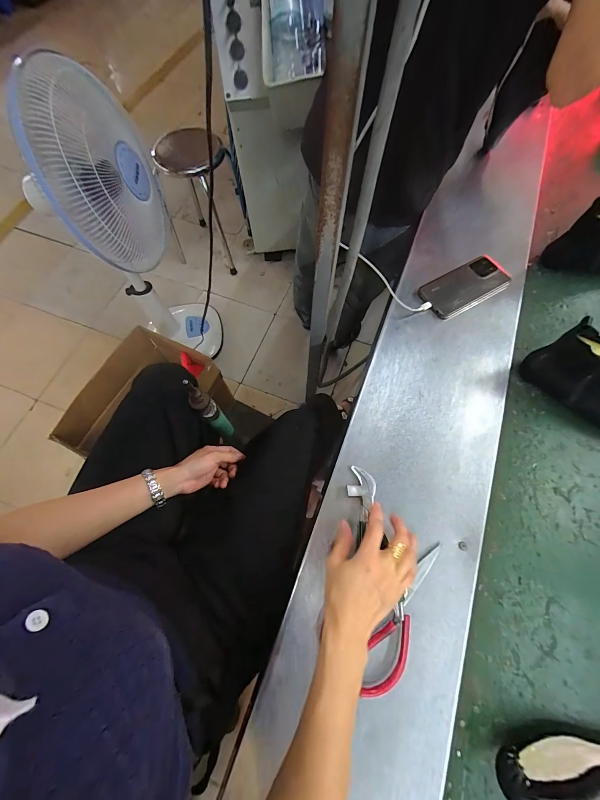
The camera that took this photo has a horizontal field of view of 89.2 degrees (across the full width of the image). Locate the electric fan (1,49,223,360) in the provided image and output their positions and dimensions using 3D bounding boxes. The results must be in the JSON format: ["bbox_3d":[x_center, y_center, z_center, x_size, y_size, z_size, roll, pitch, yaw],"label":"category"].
[{"bbox_3d":[-0.524,-0.463,1.081,0.318,1.028,0.417,-28,71,-10],"label":"electric fan"}]

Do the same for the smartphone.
[{"bbox_3d":[0.317,-0.220,0.589,0.167,0.015,0.085,-27,71,-10],"label":"smartphone"}]

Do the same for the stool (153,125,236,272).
[{"bbox_3d":[-0.469,-0.893,1.453,0.350,0.531,0.330,-13,69,-4],"label":"stool"}]

